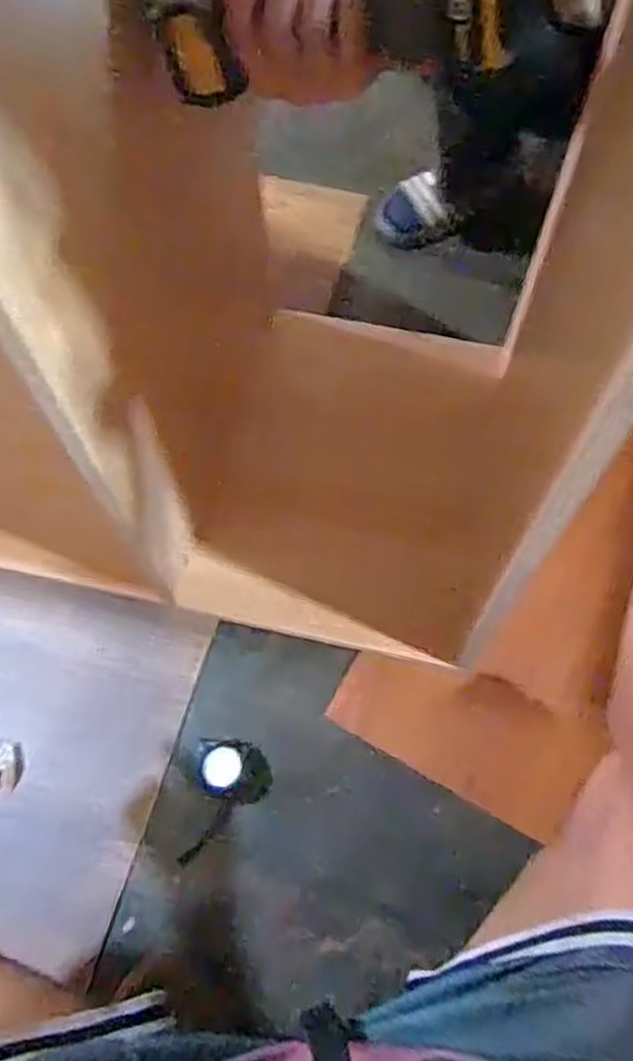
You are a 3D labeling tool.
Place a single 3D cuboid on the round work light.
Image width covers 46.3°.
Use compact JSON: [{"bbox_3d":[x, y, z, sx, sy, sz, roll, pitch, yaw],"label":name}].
[{"bbox_3d":[-0.097,0.300,0.816,0.080,0.036,0.126,6,65,4],"label":"round work light"}]

